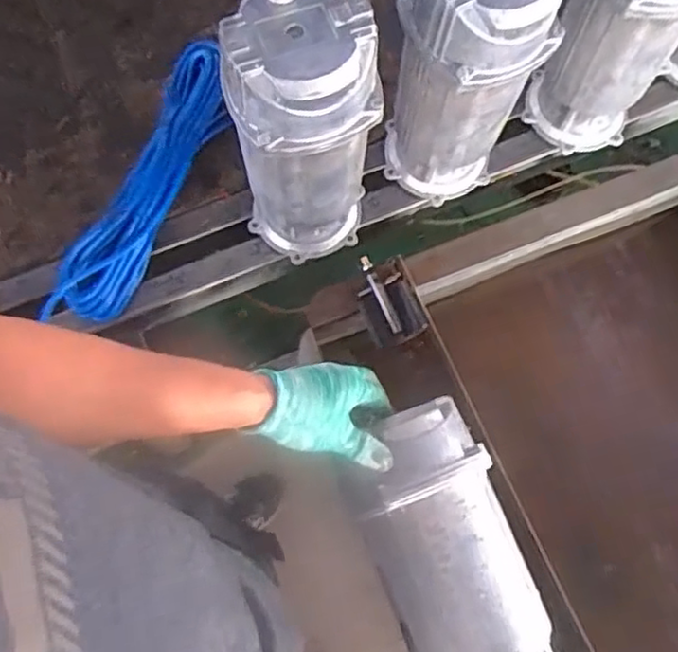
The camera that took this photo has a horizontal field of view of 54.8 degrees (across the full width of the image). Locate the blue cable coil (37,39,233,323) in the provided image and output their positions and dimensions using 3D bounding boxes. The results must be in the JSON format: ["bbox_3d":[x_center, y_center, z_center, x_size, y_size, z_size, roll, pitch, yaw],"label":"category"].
[{"bbox_3d":[-0.217,-0.172,0.766,0.080,0.055,0.384,19,73,4],"label":"blue cable coil"}]

